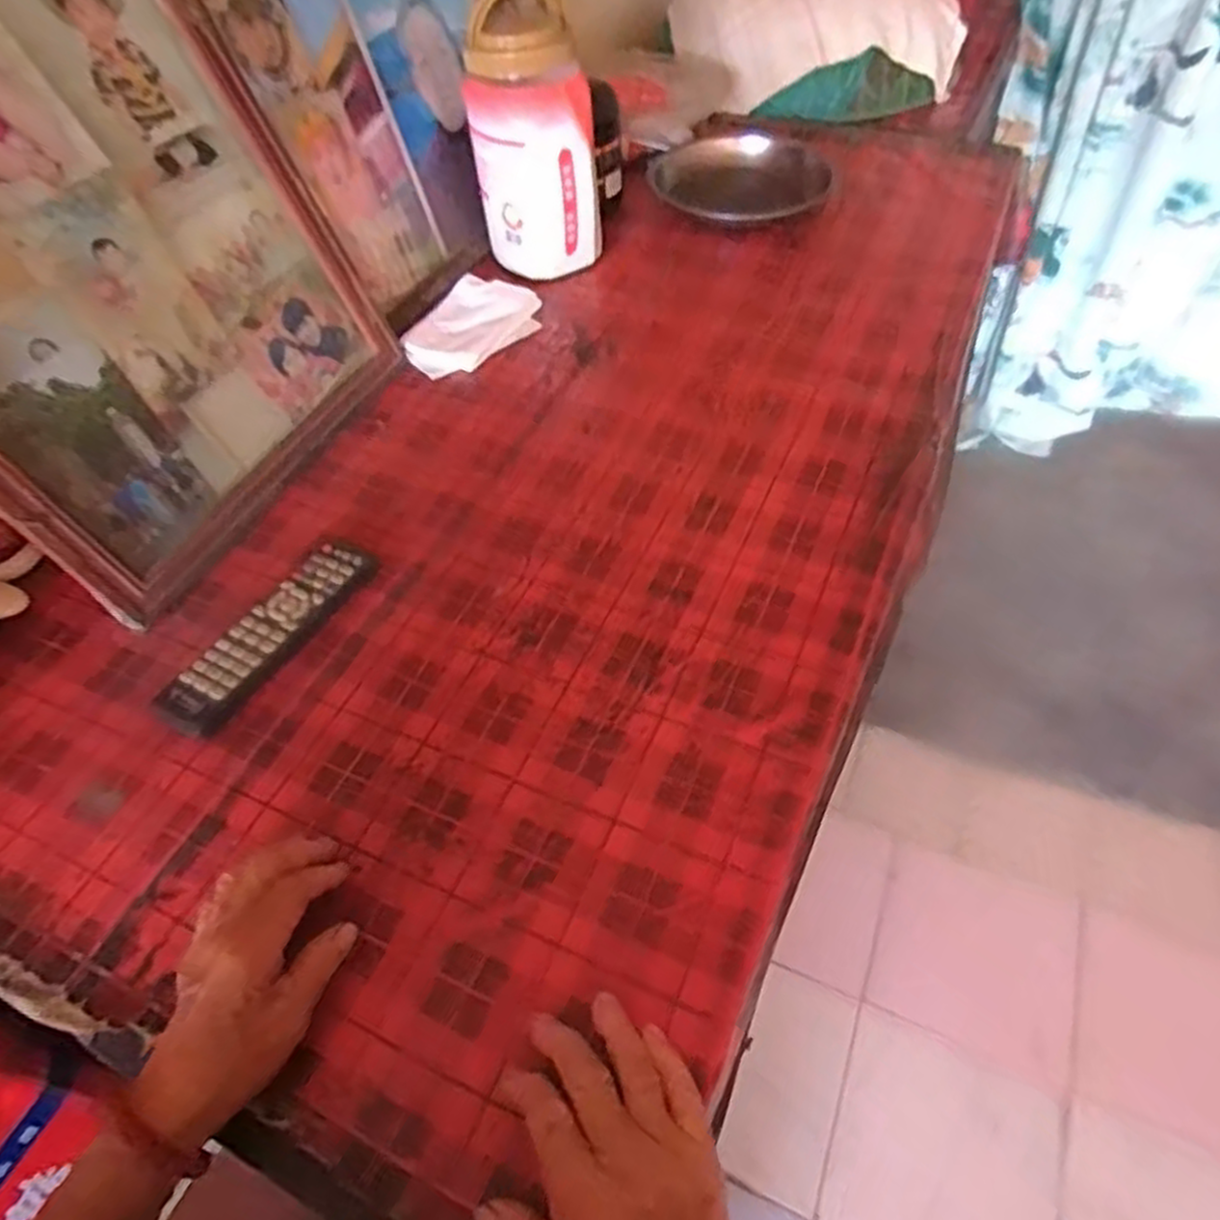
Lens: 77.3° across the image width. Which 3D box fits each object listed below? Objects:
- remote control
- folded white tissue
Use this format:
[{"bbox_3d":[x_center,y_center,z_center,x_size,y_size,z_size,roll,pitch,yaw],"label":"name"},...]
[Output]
[{"bbox_3d":[-0.246,0.014,0.558,0.050,0.023,0.179,26,57,24],"label":"remote control"},{"bbox_3d":[-0.150,-0.306,0.815,0.108,0.010,0.158,37,66,16],"label":"folded white tissue"}]

